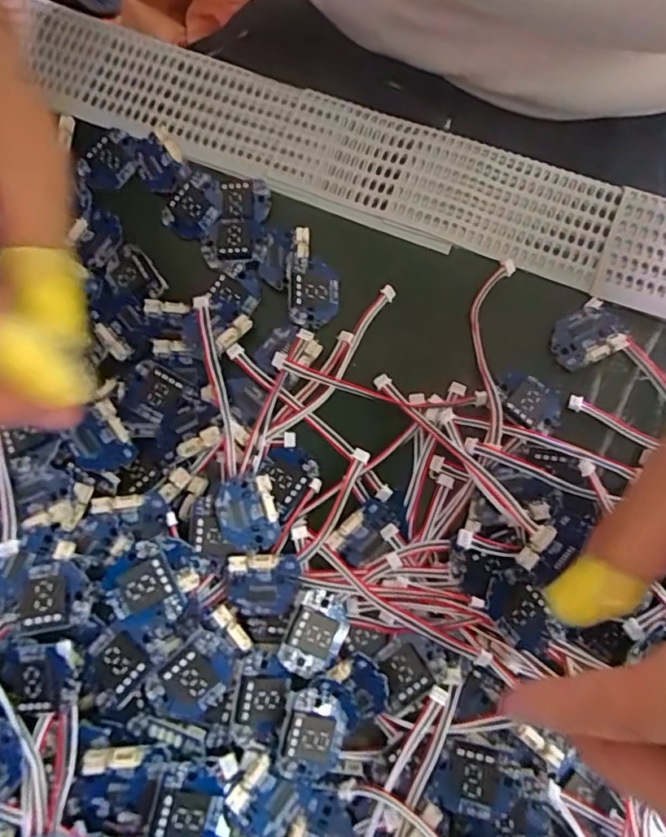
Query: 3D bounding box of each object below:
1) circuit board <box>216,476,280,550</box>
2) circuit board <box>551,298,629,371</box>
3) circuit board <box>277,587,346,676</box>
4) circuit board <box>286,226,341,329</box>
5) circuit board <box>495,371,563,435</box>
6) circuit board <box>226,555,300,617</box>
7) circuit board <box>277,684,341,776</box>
[{"bbox_3d":[-0.033,0.037,0.211,0.022,0.006,0.027,-10,79,-22],"label":"circuit board"},{"bbox_3d":[0.107,-0.035,0.229,0.031,0.007,0.023,-35,82,-2],"label":"circuit board"},{"bbox_3d":[-0.006,0.079,0.202,0.020,0.009,0.029,21,84,5],"label":"circuit board"},{"bbox_3d":[-0.009,-0.062,0.237,0.022,0.008,0.043,-5,82,2],"label":"circuit board"},{"bbox_3d":[0.080,-0.008,0.226,0.029,0.004,0.021,38,85,7],"label":"circuit board"},{"bbox_3d":[-0.027,0.063,0.208,0.027,0.007,0.022,-1,82,3],"label":"circuit board"},{"bbox_3d":[-0.007,0.109,0.189,0.020,0.004,0.027,7,82,4],"label":"circuit board"}]

